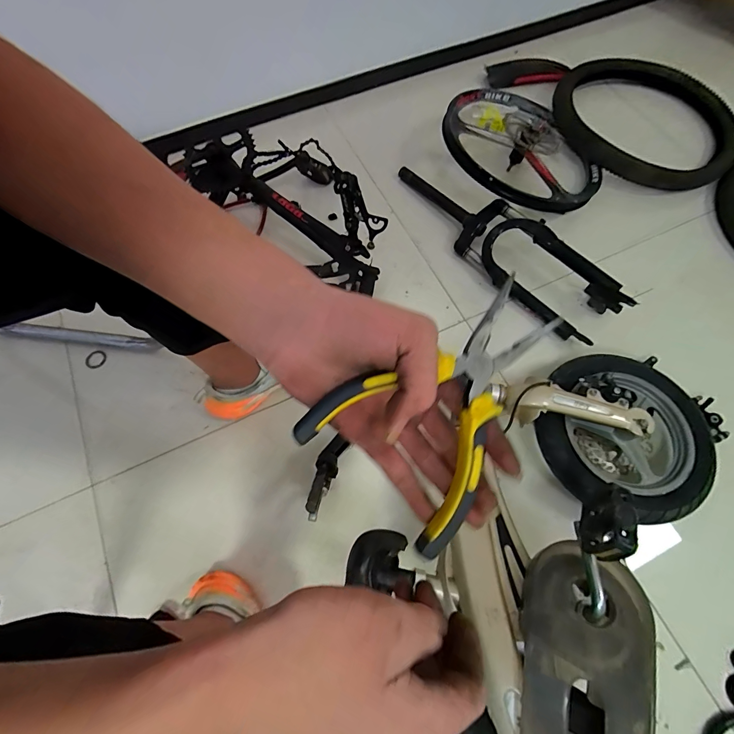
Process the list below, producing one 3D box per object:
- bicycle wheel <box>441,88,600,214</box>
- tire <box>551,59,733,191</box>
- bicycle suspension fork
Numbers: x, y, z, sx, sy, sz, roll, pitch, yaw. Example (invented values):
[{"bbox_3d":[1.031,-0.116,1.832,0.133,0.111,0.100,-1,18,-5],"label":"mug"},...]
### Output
[{"bbox_3d":[0.362,-0.528,0.894,0.387,0.090,0.387,6,66,-13],"label":"bicycle wheel"},{"bbox_3d":[0.760,-0.666,1.002,0.508,0.075,0.439,13,67,7],"label":"tire"},{"bbox_3d":[0.290,-0.294,0.823,0.148,0.078,0.599,-38,71,-14],"label":"bicycle suspension fork"}]

